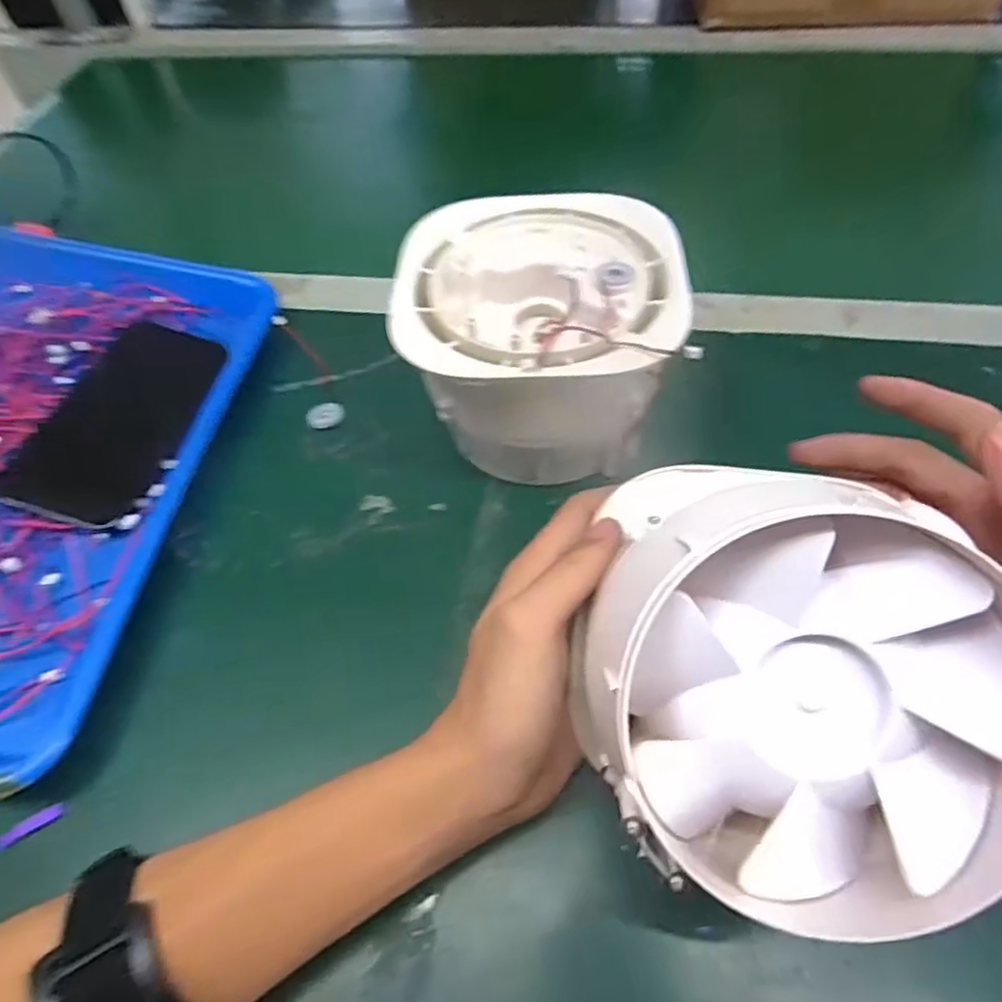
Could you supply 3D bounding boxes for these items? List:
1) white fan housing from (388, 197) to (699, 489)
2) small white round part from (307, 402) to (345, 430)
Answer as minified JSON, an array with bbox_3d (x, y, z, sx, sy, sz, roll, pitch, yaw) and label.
[{"bbox_3d":[0.020,-0.085,0.353,0.137,0.092,0.130,-4,55,1],"label":"white fan housing"},{"bbox_3d":[-0.109,-0.054,0.406,0.022,0.006,0.018,-13,55,-5],"label":"small white round part"}]

